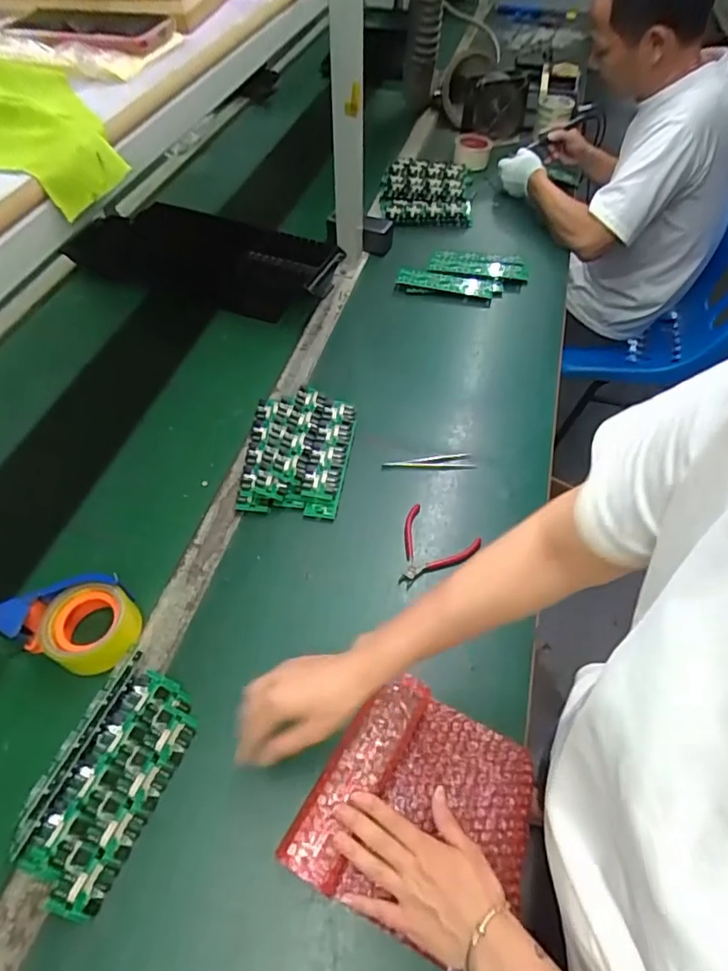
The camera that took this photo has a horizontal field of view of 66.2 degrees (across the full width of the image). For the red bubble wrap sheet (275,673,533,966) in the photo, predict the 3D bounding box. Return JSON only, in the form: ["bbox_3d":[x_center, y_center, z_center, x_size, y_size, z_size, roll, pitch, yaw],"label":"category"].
[{"bbox_3d":[0.057,0.302,0.531,0.201,0.044,0.194,20,56,15],"label":"red bubble wrap sheet"}]

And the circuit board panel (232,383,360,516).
[{"bbox_3d":[-0.094,-0.052,0.798,0.144,0.037,0.202,5,53,3],"label":"circuit board panel"}]

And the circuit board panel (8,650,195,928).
[{"bbox_3d":[-0.249,0.284,0.550,0.105,0.040,0.201,19,55,13],"label":"circuit board panel"}]

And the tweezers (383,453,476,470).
[{"bbox_3d":[0.092,-0.031,0.796,0.128,0.006,0.026,-2,53,-2],"label":"tweezers"}]

